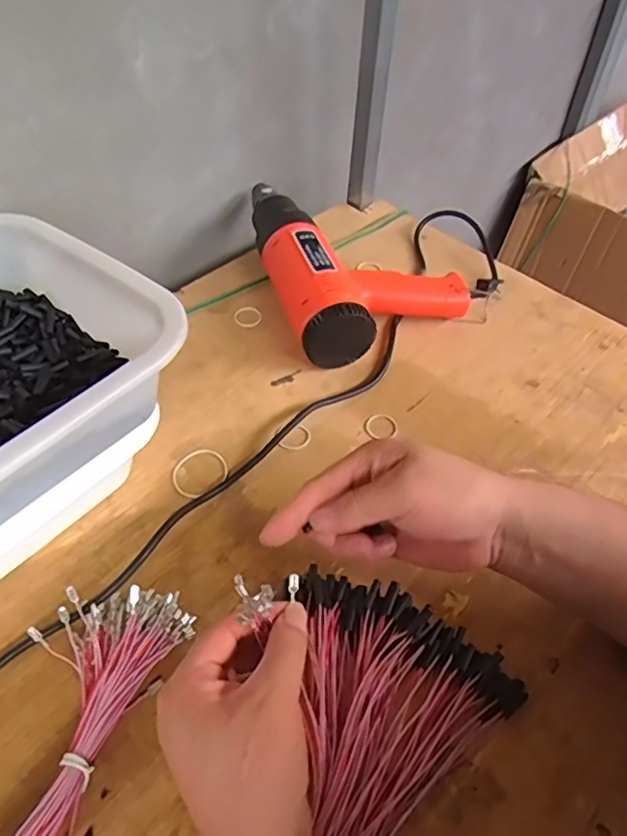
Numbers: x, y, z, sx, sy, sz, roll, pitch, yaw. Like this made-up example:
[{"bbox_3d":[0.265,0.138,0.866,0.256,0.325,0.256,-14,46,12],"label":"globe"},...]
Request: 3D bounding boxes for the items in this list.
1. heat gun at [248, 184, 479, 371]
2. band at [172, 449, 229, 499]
[{"bbox_3d":[0.037,-0.174,0.642,0.179,0.071,0.263,-14,53,-14],"label":"heat gun"},{"bbox_3d":[-0.095,0.045,0.500,0.047,0.004,0.042,-31,59,-25],"label":"band"}]

